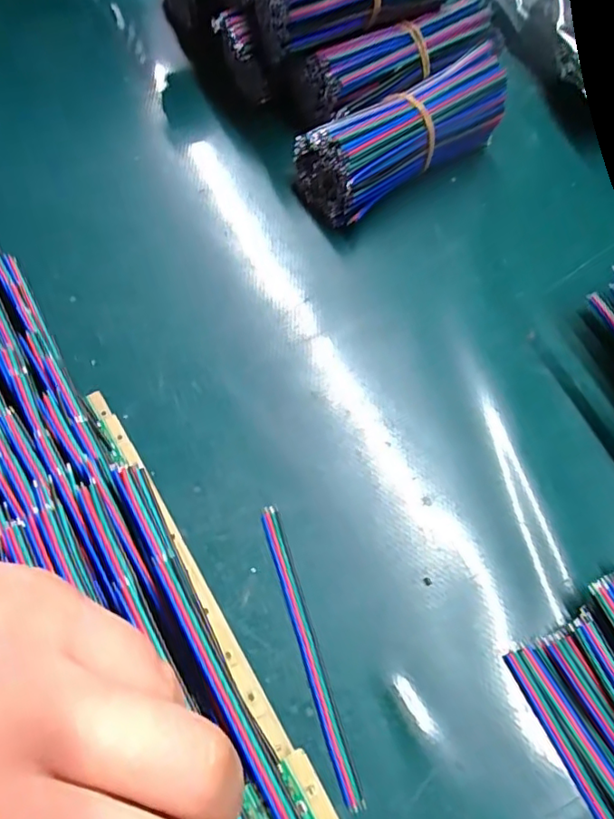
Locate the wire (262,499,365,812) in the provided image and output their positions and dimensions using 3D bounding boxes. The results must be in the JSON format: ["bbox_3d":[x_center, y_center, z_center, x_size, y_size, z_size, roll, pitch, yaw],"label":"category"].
[{"bbox_3d":[0.001,0.081,0.195,0.007,0.004,0.098,-15,68,-10],"label":"wire"}]

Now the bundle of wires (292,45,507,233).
[{"bbox_3d":[0.046,-0.128,0.270,0.114,0.039,0.040,-32,72,-15],"label":"bundle of wires"}]

